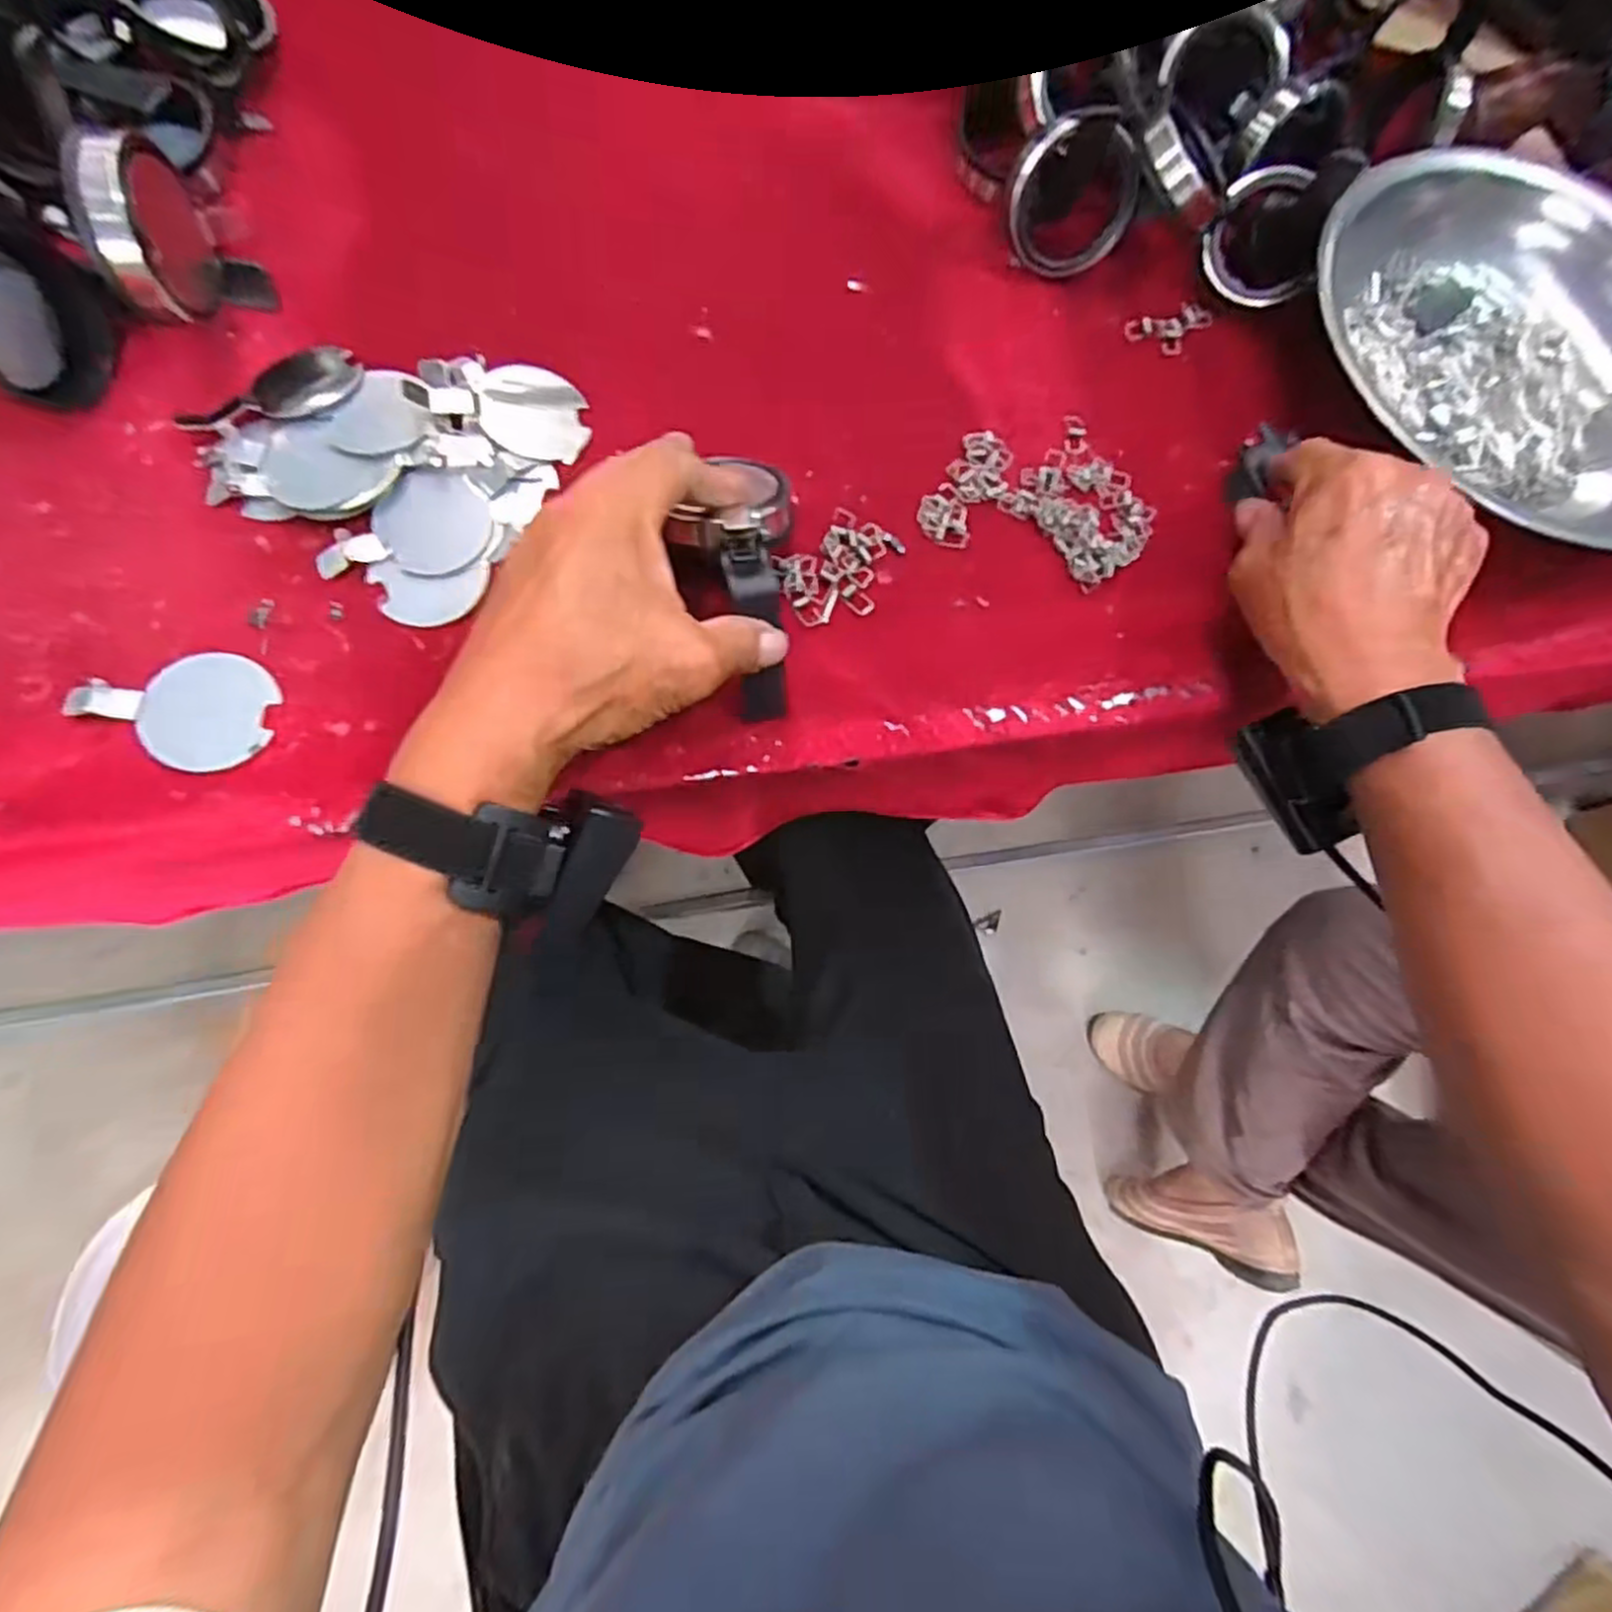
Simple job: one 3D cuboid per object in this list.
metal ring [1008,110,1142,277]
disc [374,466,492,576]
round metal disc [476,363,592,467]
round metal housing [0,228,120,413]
[{"bbox_3d":[0.148,-0.336,0.414,0.069,0.022,0.069,4,127,6],"label":"metal ring"},{"bbox_3d":[-0.180,-0.138,0.363,0.049,0.004,0.051,2,76,-8],"label":"disc"},{"bbox_3d":[-0.138,-0.201,0.385,0.051,0.004,0.055,6,75,-21],"label":"round metal disc"},{"bbox_3d":[-0.350,-0.218,0.335,0.023,0.063,0.076,11,75,-5],"label":"round metal housing"}]

